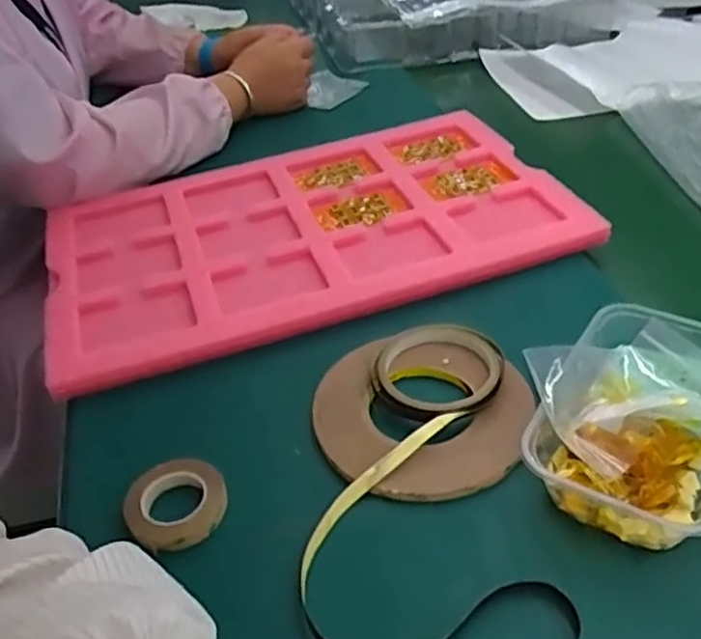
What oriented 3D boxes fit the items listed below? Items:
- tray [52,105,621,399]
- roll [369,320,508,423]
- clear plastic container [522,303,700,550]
[{"bbox_3d":[-0.050,-0.095,0.686,0.477,0.032,0.300,-15,40,-9],"label":"tray"},{"bbox_3d":[0.065,0.036,0.520,0.093,0.017,0.090,-4,39,4],"label":"roll"},{"bbox_3d":[0.190,0.063,0.446,0.112,0.049,0.157,18,45,27],"label":"clear plastic container"}]

